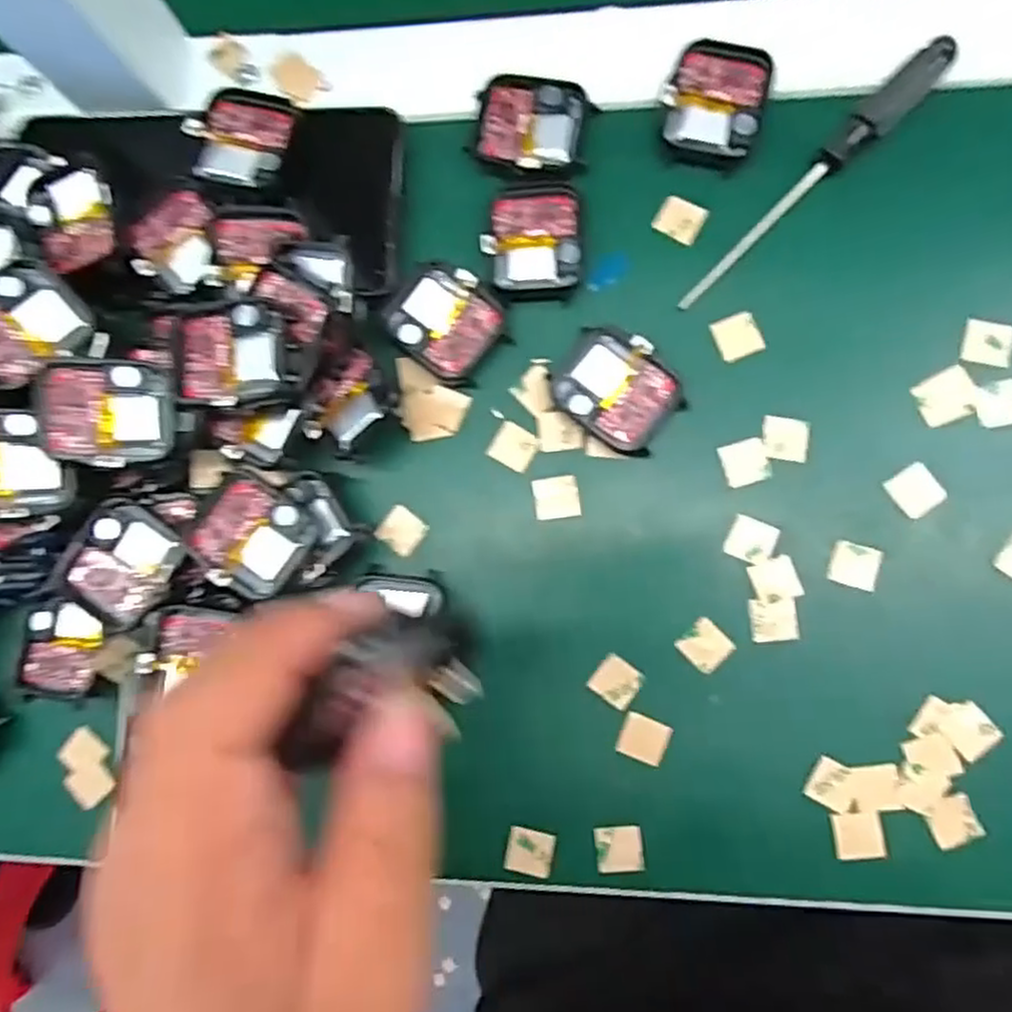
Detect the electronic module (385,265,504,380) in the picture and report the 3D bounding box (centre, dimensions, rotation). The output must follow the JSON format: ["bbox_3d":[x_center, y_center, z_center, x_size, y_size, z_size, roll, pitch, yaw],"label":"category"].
[{"bbox_3d":[-0.024,-0.072,0.284,0.039,0.006,0.037,38,91,8],"label":"electronic module"}]

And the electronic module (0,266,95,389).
[{"bbox_3d":[-0.171,-0.065,0.259,0.037,0.007,0.040,46,70,-9],"label":"electronic module"}]

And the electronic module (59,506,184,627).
[{"bbox_3d":[-0.140,0.022,0.269,0.036,0.009,0.038,32,90,8],"label":"electronic module"}]

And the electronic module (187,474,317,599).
[{"bbox_3d":[-0.092,0.011,0.265,0.040,0.011,0.037,30,90,8],"label":"electronic module"}]

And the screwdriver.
[{"bbox_3d":[0.115,-0.121,0.271,0.013,0.010,0.130,45,92,8],"label":"screwdriver"}]

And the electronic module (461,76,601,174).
[{"bbox_3d":[0.010,-0.148,0.285,0.044,0.006,0.038,11,87,7],"label":"electronic module"}]

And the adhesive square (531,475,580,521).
[{"bbox_3d":[0.019,-0.003,0.277,0.017,0.004,0.016,-6,85,6],"label":"adhesive square"}]

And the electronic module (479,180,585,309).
[{"bbox_3d":[0.011,-0.102,0.280,0.036,0.006,0.045,-2,86,6],"label":"electronic module"}]

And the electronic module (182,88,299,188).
[{"bbox_3d":[-0.102,-0.143,0.283,0.038,0.005,0.041,12,79,0],"label":"electronic module"}]

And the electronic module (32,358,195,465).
[{"bbox_3d":[-0.138,-0.033,0.259,0.047,0.006,0.037,-2,87,-23],"label":"electronic module"}]

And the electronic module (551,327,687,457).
[{"bbox_3d":[0.041,-0.043,0.274,0.045,0.010,0.037,40,91,8],"label":"electronic module"}]

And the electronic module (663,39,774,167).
[{"bbox_3d":[0.080,-0.154,0.279,0.037,0.007,0.043,14,88,7],"label":"electronic module"}]

